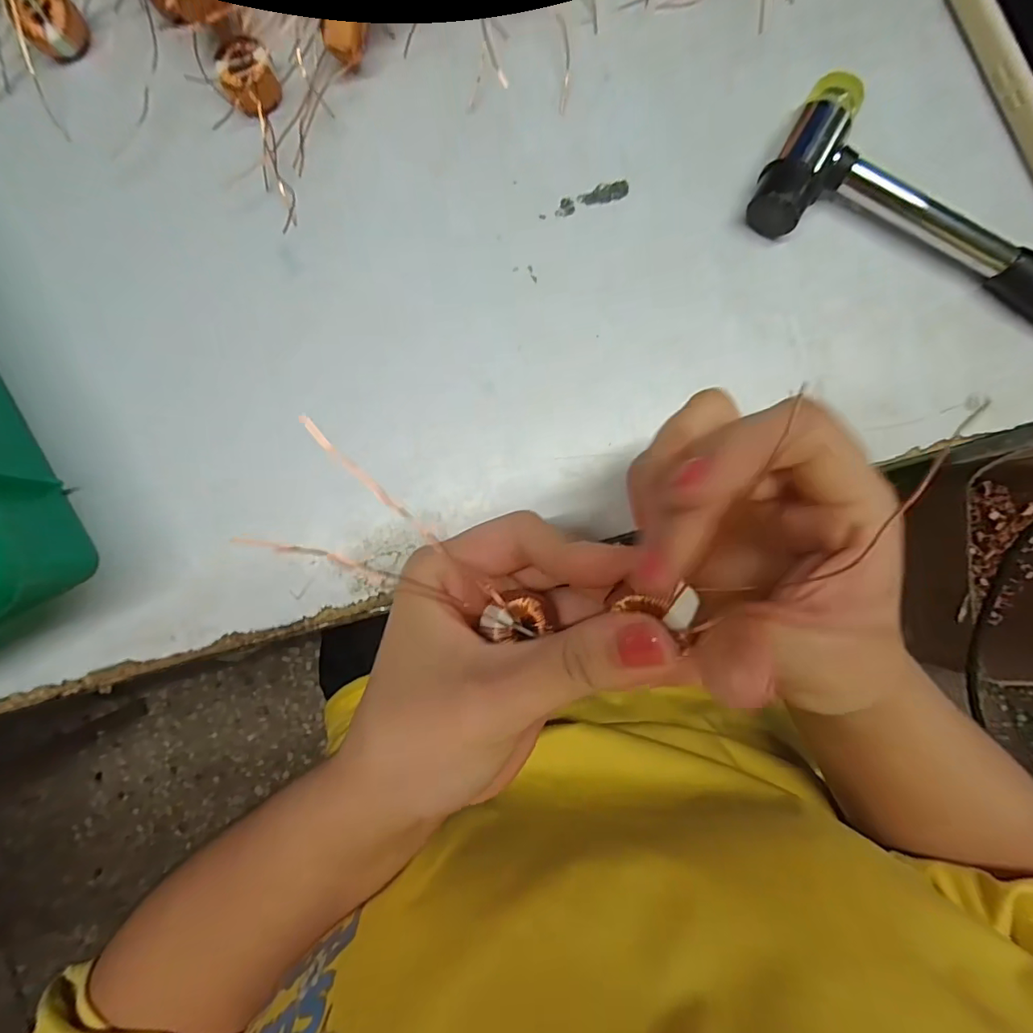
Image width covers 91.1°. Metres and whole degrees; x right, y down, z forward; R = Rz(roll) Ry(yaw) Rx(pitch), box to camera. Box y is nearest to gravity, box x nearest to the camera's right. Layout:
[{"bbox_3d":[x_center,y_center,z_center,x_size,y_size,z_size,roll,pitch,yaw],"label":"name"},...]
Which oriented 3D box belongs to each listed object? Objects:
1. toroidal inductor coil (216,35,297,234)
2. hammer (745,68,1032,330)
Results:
[{"bbox_3d":[-0.109,-0.166,0.216,0.021,0.013,0.077,-14,90,0],"label":"toroidal inductor coil"},{"bbox_3d":[0.214,-0.104,0.211,0.231,0.021,0.060,25,90,0],"label":"hammer"}]

